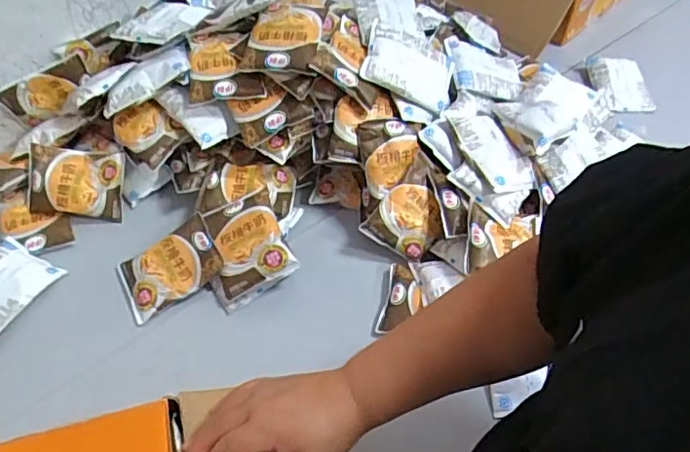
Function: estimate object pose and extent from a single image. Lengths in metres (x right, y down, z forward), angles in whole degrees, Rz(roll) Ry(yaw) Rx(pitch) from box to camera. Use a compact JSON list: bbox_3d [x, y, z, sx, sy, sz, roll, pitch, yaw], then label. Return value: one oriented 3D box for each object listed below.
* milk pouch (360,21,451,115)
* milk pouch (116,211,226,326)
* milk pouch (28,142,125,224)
[{"bbox_3d":[0.089,-0.212,0.744,0.122,0.018,0.094,20,70,-20],"label":"milk pouch"},{"bbox_3d":[-0.224,0.052,0.717,0.128,0.016,0.088,-32,71,-7],"label":"milk pouch"},{"bbox_3d":[-0.373,-0.060,0.781,0.123,0.027,0.094,5,86,-8],"label":"milk pouch"}]

